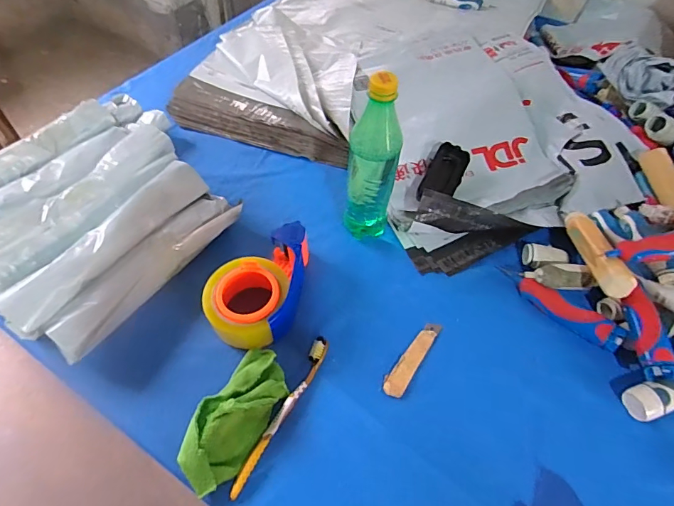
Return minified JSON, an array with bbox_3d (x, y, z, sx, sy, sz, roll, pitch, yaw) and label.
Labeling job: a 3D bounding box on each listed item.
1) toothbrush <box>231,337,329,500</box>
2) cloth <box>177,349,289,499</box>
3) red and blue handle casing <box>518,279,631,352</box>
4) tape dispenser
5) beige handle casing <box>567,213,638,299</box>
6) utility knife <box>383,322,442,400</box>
[{"bbox_3d":[-0.057,0.171,0.457,0.018,0.013,0.183,23,56,14],"label":"toothbrush"},{"bbox_3d":[-0.108,0.170,0.448,0.069,0.028,0.144,29,57,17],"label":"cloth"},{"bbox_3d":[0.287,0.079,0.528,0.124,0.026,0.042,31,58,18],"label":"red and blue handle casing"},{"bbox_3d":[-0.100,0.036,0.528,0.105,0.053,0.156,8,53,3],"label":"tape dispenser"},{"bbox_3d":[0.332,-0.008,0.547,0.030,0.032,0.153,4,40,0],"label":"beige handle casing"},{"bbox_3d":[0.090,0.125,0.508,0.025,0.005,0.108,29,57,17],"label":"utility knife"}]

